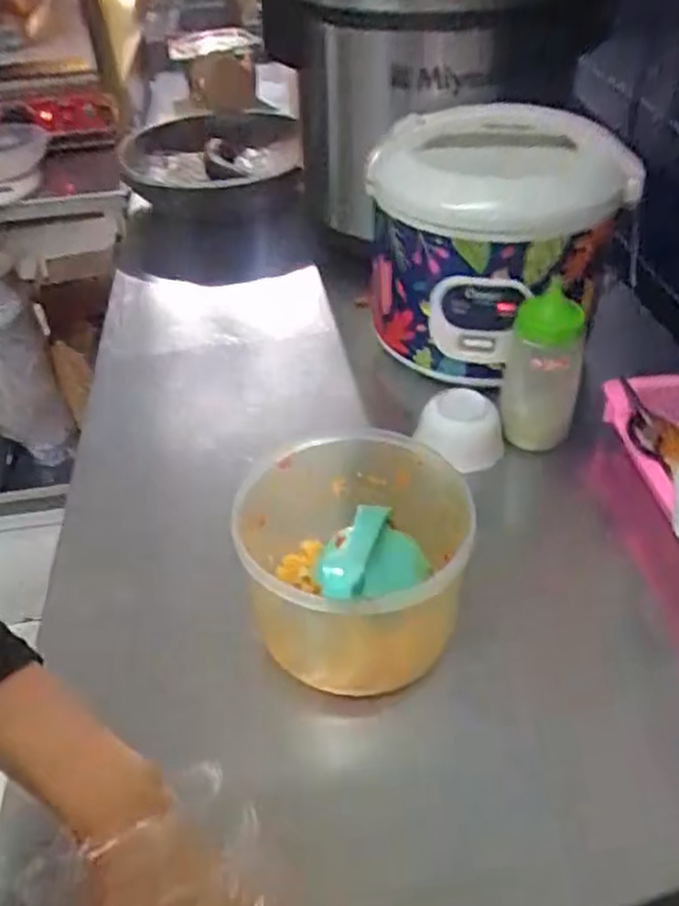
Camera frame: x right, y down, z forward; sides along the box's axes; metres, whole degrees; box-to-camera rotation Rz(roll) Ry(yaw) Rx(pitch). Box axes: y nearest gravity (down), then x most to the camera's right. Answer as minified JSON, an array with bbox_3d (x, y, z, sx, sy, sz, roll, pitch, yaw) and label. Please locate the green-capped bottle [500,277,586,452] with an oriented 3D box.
[{"bbox_3d":[0.196,-0.081,0.668,0.074,0.152,0.056,4,43,9],"label":"green-capped bottle"}]

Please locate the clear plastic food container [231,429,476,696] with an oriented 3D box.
[{"bbox_3d":[0.005,0.081,0.529,0.165,0.130,0.171,8,44,13],"label":"clear plastic food container"}]

